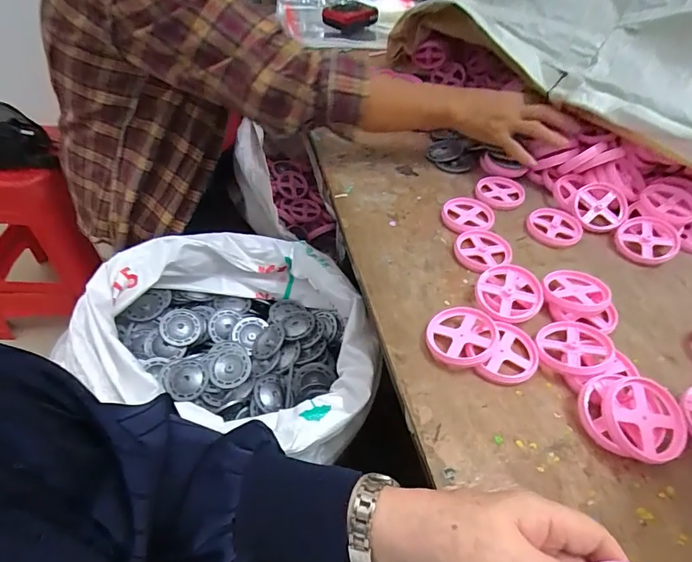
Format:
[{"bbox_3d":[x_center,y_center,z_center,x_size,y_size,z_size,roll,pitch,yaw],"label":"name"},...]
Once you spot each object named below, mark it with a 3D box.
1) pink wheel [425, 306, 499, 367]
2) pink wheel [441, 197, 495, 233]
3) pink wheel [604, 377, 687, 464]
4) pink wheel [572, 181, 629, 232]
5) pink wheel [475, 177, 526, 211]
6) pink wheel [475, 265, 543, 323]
[{"bbox_3d":[0.109,0.050,0.399,0.064,0.020,0.068,1,46,-1],"label":"pink wheel"},{"bbox_3d":[0.154,-0.083,0.541,0.066,0.009,0.066,1,46,-1],"label":"pink wheel"},{"bbox_3d":[0.237,0.109,0.339,0.060,0.009,0.062,2,67,-5],"label":"pink wheel"},{"bbox_3d":[0.325,-0.095,0.545,0.062,0.006,0.070,18,76,17],"label":"pink wheel"},{"bbox_3d":[0.208,-0.121,0.576,0.061,0.008,0.060,-26,52,-25],"label":"pink wheel"},{"bbox_3d":[0.167,0.012,0.434,0.067,0.009,0.060,-18,58,-6],"label":"pink wheel"}]

